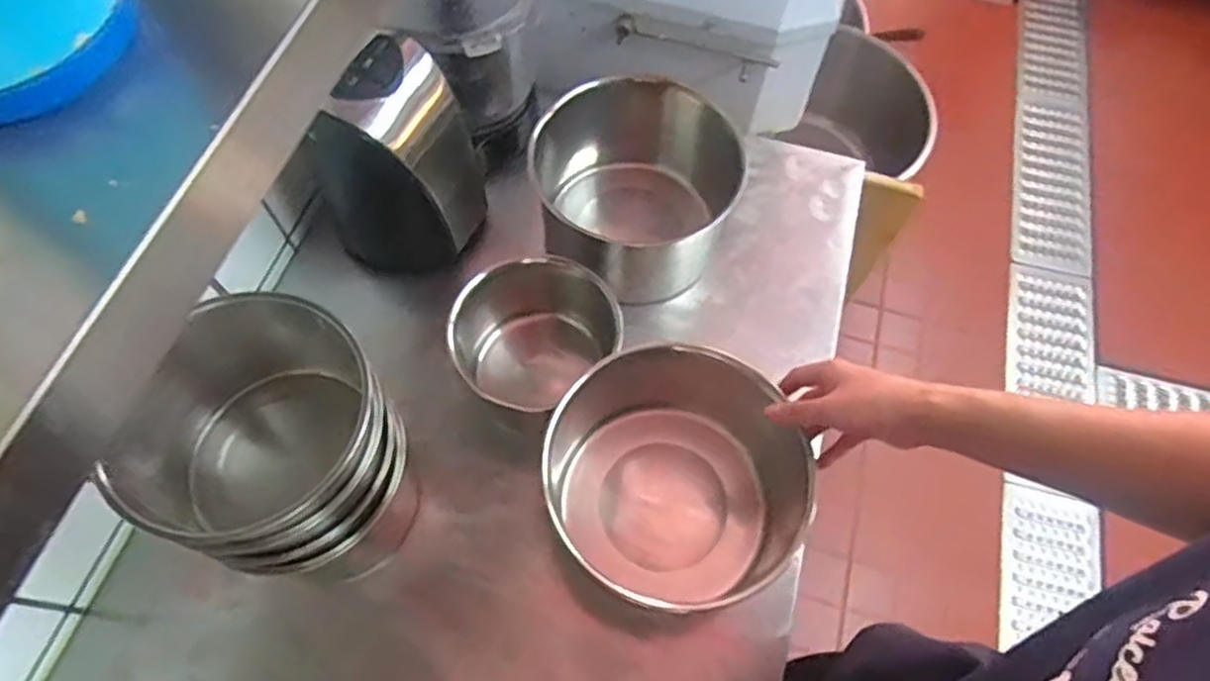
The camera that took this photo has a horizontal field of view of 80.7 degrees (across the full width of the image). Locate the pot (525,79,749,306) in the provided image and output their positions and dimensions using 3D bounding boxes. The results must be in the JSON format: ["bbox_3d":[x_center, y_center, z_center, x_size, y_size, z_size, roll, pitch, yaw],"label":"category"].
[{"bbox_3d":[0.029,-0.166,0.768,0.207,0.144,0.199,0,63,-1],"label":"pot"}]

